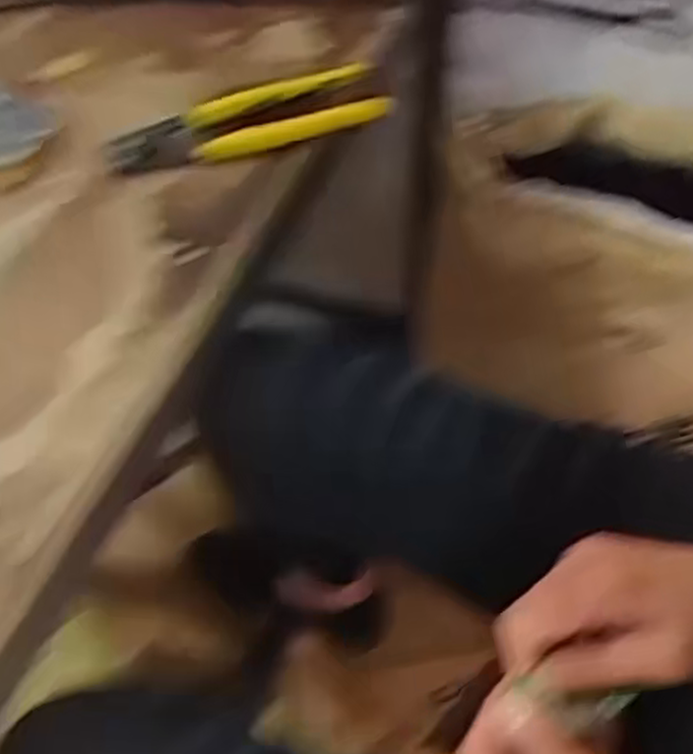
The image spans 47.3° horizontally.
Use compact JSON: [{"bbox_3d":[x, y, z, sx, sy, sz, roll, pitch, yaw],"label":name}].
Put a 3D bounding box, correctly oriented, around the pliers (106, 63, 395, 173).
[{"bbox_3d":[-0.058,-0.150,0.462,0.162,0.017,0.040,-18,56,-11],"label":"pliers"}]

